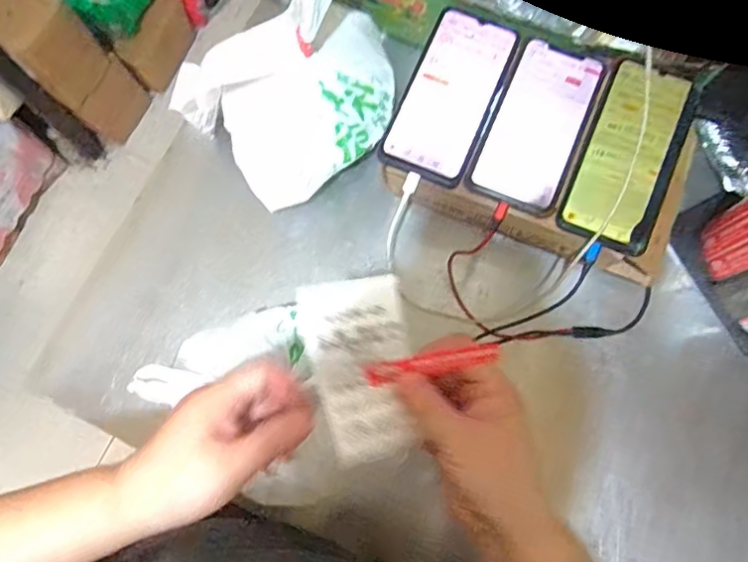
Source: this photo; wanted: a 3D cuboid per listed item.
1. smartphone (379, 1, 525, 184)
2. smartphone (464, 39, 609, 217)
[{"bbox_3d":[0.068,-0.166,0.497,0.075,0.008,0.158,23,80,3],"label":"smartphone"},{"bbox_3d":[0.144,-0.137,0.490,0.079,0.011,0.152,23,78,7],"label":"smartphone"}]

